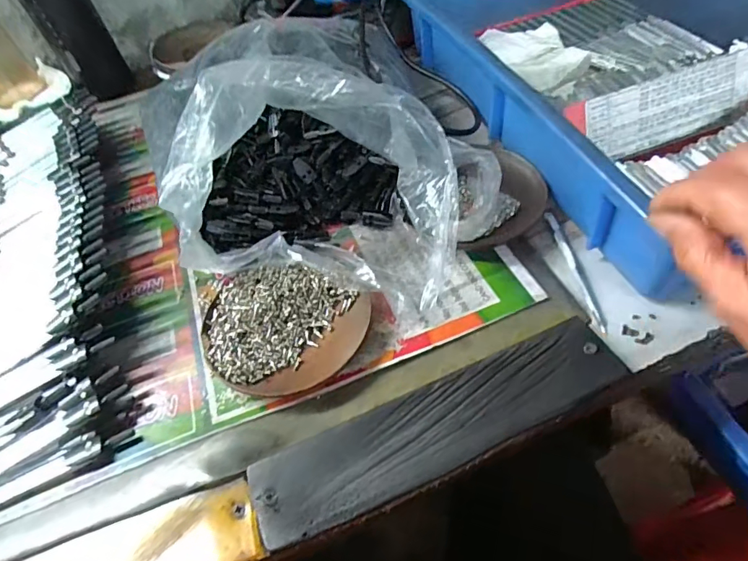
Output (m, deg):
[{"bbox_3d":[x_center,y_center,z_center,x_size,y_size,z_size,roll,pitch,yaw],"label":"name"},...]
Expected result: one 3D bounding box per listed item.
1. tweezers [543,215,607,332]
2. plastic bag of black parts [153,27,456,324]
[{"bbox_3d":[0.145,-0.009,0.342,0.009,0.007,0.106,-9,52,1],"label":"tweezers"},{"bbox_3d":[-0.041,-0.099,0.343,0.196,0.115,0.187,0,51,10],"label":"plastic bag of black parts"}]

